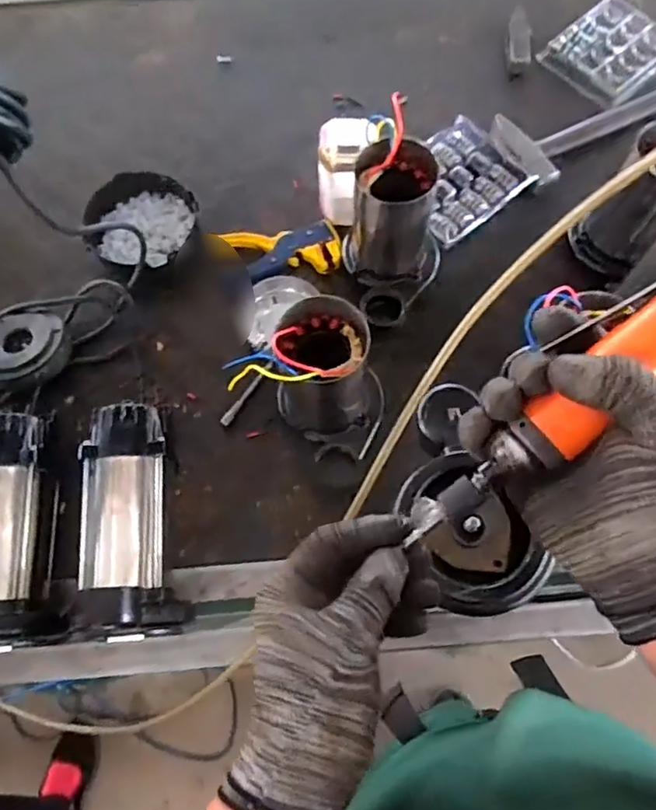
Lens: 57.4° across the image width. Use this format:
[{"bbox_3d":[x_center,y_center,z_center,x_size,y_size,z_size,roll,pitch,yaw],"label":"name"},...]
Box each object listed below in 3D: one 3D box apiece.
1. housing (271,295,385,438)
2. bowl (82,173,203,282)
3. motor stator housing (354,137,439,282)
[{"bbox_3d":[0.002,-0.031,0.648,0.110,0.169,0.104,18,71,7],"label":"housing"},{"bbox_3d":[-0.241,-0.235,0.789,0.134,0.060,0.136,0,70,1],"label":"bowl"},{"bbox_3d":[0.077,-0.224,0.706,0.090,0.155,0.085,0,70,1],"label":"motor stator housing"}]

